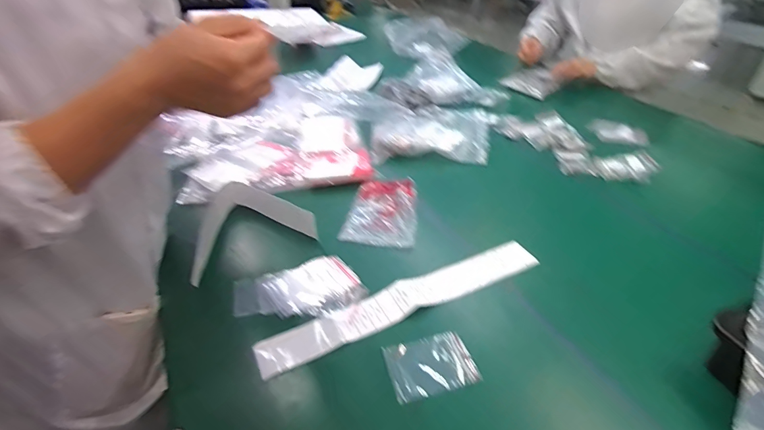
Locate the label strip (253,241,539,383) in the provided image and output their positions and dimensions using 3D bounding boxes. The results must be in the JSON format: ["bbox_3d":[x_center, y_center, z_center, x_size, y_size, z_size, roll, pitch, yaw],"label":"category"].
[{"bbox_3d":[0.038,0.117,0.576,0.426,0.010,0.056,-18,40,-21],"label":"label strip"}]

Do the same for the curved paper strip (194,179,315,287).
[{"bbox_3d":[-0.238,0.009,0.700,0.201,0.047,0.179,-19,40,-22],"label":"curved paper strip"}]

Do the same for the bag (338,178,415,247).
[{"bbox_3d":[-0.001,-0.011,0.733,0.122,0.030,0.164,3,37,6],"label":"bag"}]

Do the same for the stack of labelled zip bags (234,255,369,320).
[{"bbox_3d":[-0.121,0.108,0.589,0.176,0.019,0.111,-16,39,-18],"label":"stack of labelled zip bags"}]

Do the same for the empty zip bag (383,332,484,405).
[{"bbox_3d":[0.060,0.183,0.494,0.104,0.009,0.073,-11,38,-12],"label":"empty zip bag"}]

